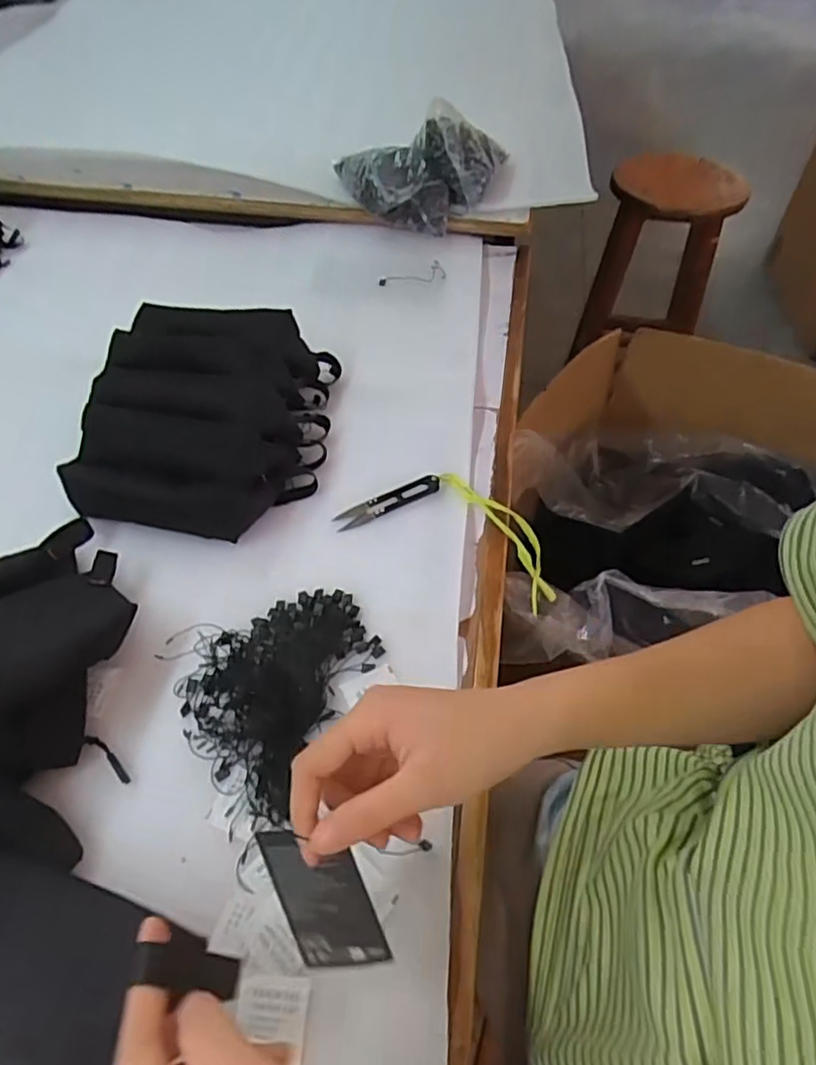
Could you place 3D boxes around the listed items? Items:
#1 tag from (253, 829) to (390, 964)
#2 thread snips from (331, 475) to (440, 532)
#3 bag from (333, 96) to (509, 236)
[{"bbox_3d":[-0.043,0.189,0.334,0.045,0.084,0.006,-13,15,8],"label":"tag"},{"bbox_3d":[-0.018,-0.029,0.591,0.104,0.007,0.022,-23,57,-18],"label":"thread snips"},{"bbox_3d":[0.027,-0.474,0.847,0.226,0.128,0.127,-7,52,-6],"label":"bag"}]

